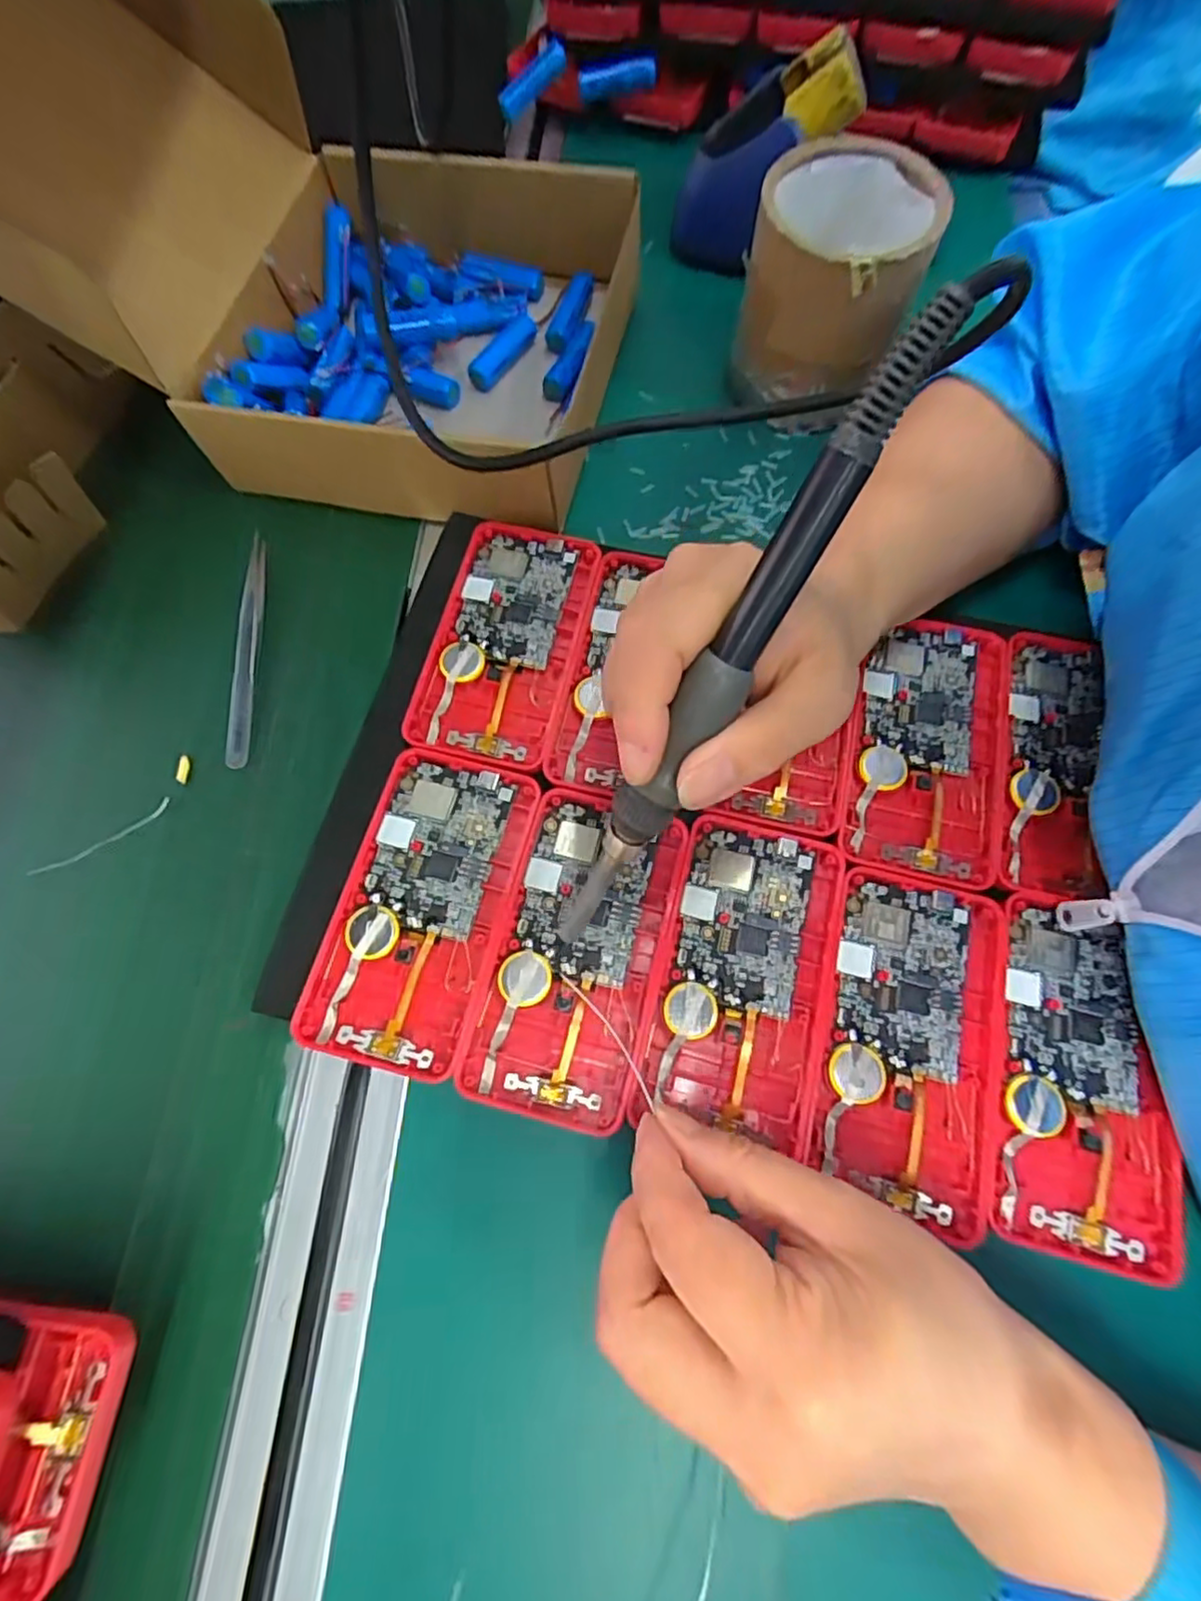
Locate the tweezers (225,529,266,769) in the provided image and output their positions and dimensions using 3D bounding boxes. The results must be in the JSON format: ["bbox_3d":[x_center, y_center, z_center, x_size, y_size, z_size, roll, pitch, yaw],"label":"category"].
[{"bbox_3d":[-0.173,-0.075,0.321,0.012,0.011,0.122,-3,70,-1],"label":"tweezers"}]

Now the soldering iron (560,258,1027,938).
[{"bbox_3d":[0.035,-0.034,0.179,0.015,0.016,0.196,36,118,13],"label":"soldering iron"}]

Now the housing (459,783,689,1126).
[{"bbox_3d":[-0.009,0.057,0.253,0.063,0.010,0.118,13,70,5],"label":"housing"}]

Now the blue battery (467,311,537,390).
[{"bbox_3d":[-0.053,-0.255,0.371,0.015,0.012,0.056,30,73,11],"label":"blue battery"}]

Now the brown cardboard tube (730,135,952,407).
[{"bbox_3d":[0.113,-0.254,0.333,0.078,0.089,0.087,13,70,5],"label":"brown cardboard tube"}]

